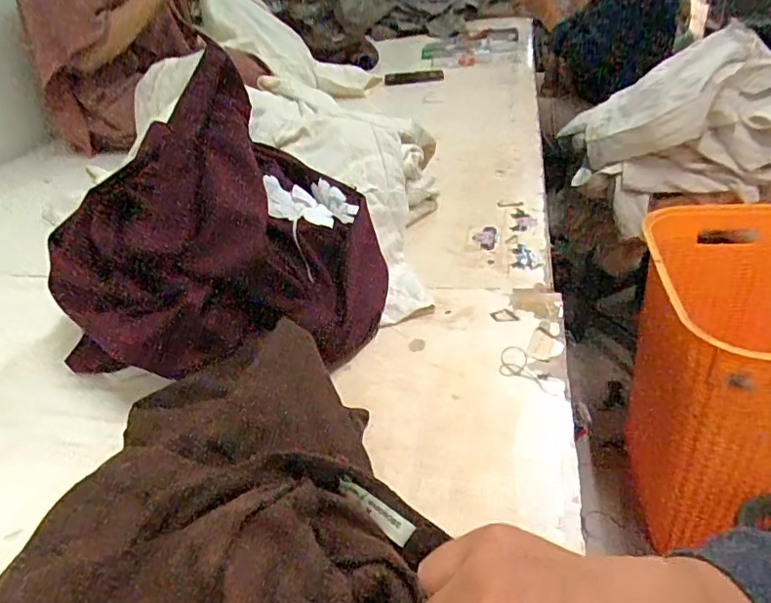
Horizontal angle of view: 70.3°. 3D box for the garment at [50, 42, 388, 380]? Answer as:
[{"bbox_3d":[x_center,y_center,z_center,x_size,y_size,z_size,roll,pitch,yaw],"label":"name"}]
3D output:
[{"bbox_3d":[-0.171,-0.076,0.591,0.279,0.250,0.340,25,46,36],"label":"garment"}]

